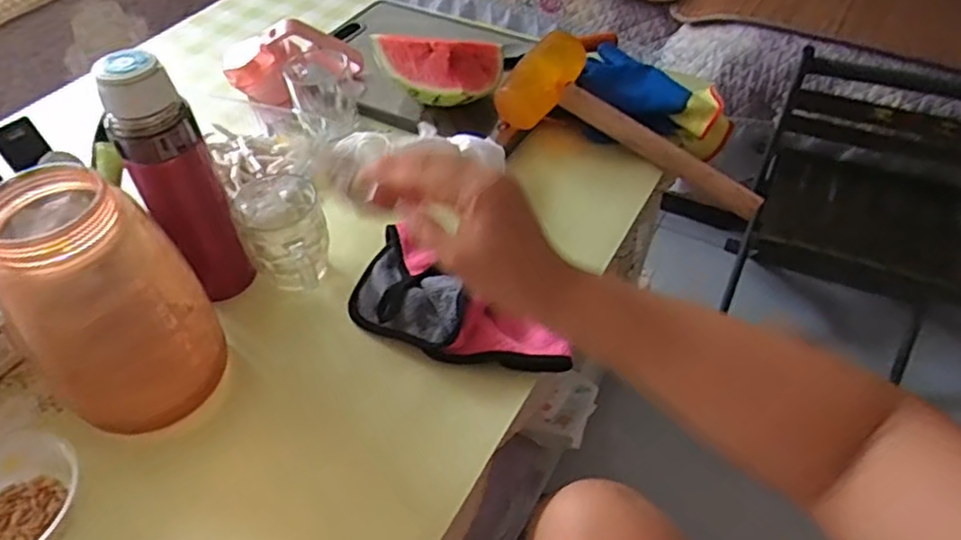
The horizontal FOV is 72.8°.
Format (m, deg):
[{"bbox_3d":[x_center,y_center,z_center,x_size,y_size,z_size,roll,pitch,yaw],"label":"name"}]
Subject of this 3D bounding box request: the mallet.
[{"bbox_3d":[0.172,-0.148,0.751,0.315,0.075,0.099,36,56,7],"label":"mallet"}]

